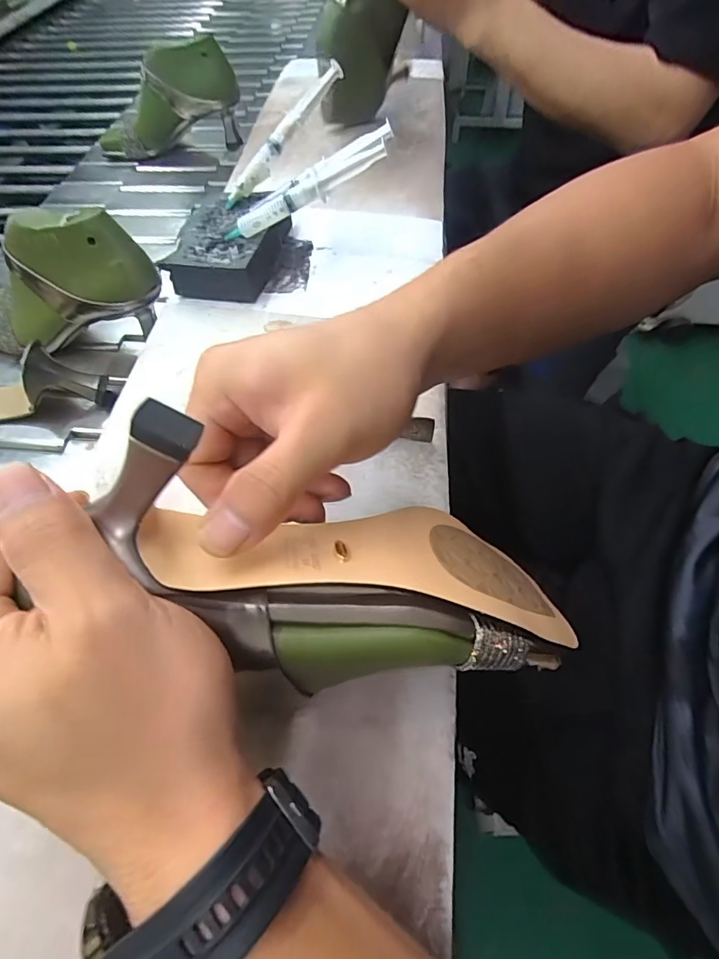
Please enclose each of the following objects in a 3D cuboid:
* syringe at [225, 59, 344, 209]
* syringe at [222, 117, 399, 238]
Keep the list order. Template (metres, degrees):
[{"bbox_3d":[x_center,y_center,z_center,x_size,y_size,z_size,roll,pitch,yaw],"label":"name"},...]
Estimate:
[{"bbox_3d":[-0.072,-0.322,0.445,0.158,0.022,0.020,-46,58,9],"label":"syringe"},{"bbox_3d":[-0.046,-0.244,0.398,0.160,0.018,0.034,-21,50,19],"label":"syringe"}]

